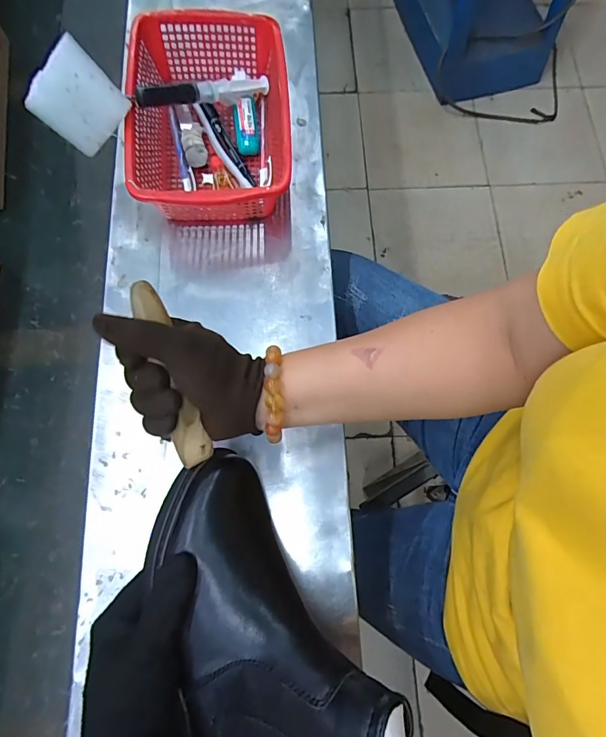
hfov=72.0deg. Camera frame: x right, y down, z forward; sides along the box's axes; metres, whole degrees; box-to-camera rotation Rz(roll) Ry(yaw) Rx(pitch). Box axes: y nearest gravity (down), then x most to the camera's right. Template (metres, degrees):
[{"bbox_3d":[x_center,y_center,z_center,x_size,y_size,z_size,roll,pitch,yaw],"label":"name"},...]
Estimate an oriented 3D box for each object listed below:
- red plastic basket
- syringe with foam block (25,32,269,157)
[{"bbox_3d":[-0.092,-0.250,0.430,0.153,0.078,0.223,-5,75,0],"label":"red plastic basket"},{"bbox_3d":[-0.134,-0.270,0.406,0.230,0.074,0.055,-28,75,-29],"label":"syringe with foam block"}]

